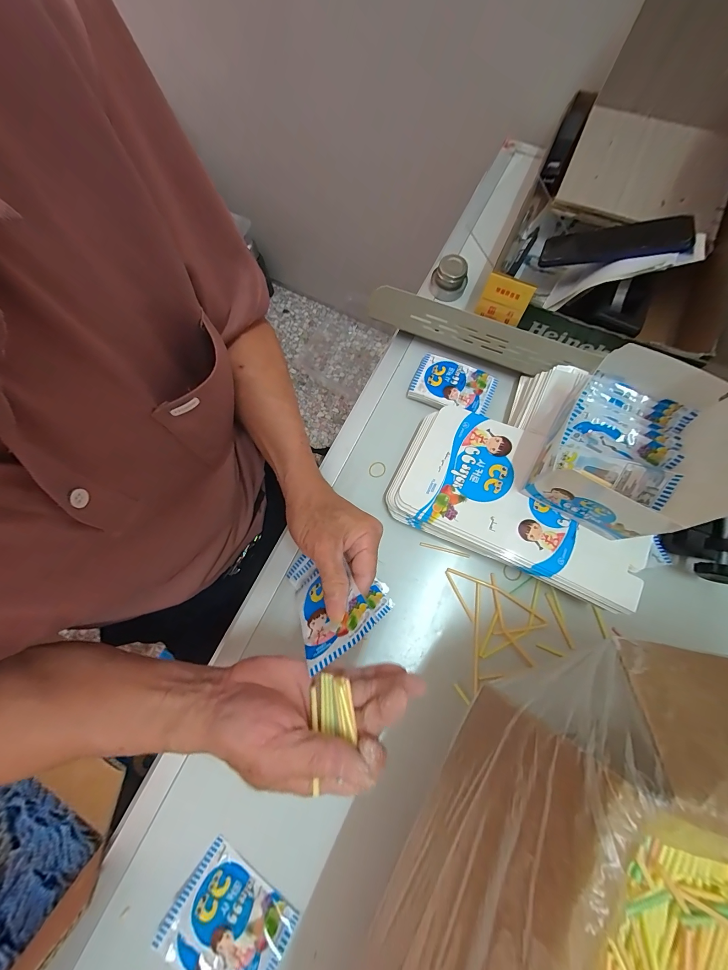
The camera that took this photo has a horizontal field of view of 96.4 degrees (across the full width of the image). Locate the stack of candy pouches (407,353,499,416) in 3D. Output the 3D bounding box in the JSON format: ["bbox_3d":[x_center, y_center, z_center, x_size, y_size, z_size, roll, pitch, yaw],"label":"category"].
[{"bbox_3d":[0.116,-0.127,0.427,0.102,0.019,0.065,24,77,7],"label":"stack of candy pouches"}]

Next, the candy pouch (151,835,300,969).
[{"bbox_3d":[-0.128,0.411,0.300,0.104,0.021,0.083,32,78,9],"label":"candy pouch"}]

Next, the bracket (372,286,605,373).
[{"bbox_3d":[0.136,-0.188,0.411,0.282,0.062,0.009,23,67,9],"label":"bracket"}]

